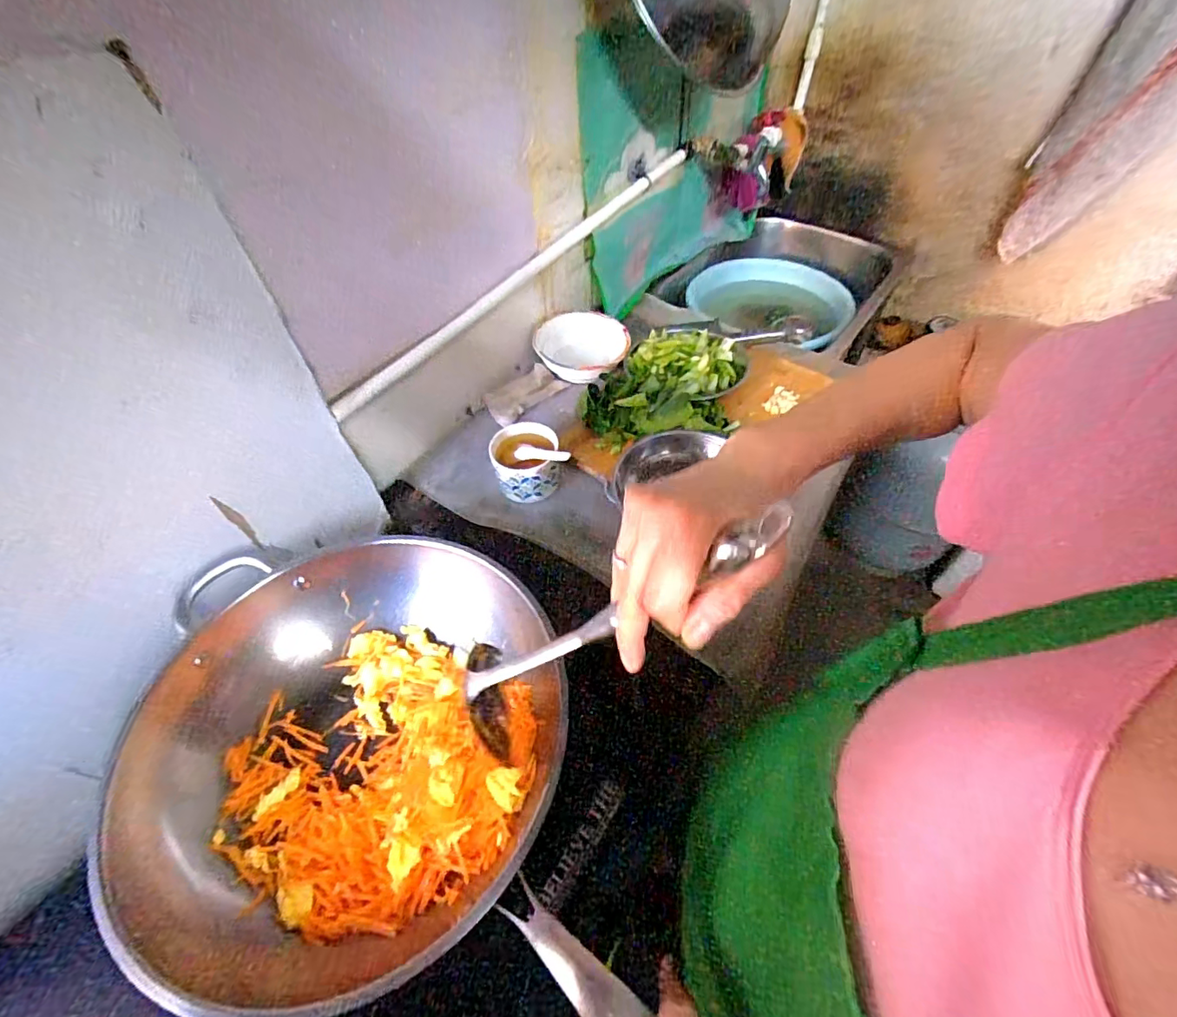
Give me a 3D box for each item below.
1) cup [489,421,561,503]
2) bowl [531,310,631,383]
[{"bbox_3d":[-0.083,-0.059,0.694,0.085,0.069,0.091,-1,52,1],"label":"cup"},{"bbox_3d":[-0.009,-0.255,0.849,0.142,0.063,0.137,-1,52,1],"label":"bowl"}]

